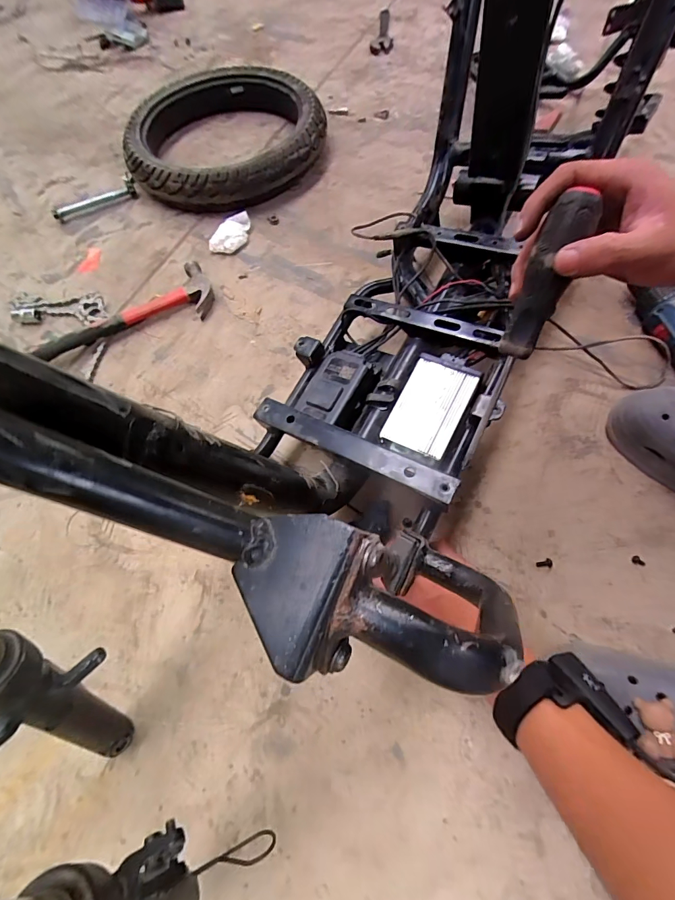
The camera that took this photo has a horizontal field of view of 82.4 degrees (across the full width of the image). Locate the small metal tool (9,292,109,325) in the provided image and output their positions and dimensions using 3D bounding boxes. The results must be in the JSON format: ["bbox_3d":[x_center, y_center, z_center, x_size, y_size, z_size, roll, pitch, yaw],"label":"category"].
[{"bbox_3d":[-0.443,-0.224,0.609,0.170,0.015,0.062,3,67,4],"label":"small metal tool"}]

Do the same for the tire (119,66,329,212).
[{"bbox_3d":[-0.203,-0.582,0.717,0.345,0.070,0.355,-1,67,3],"label":"tire"}]

